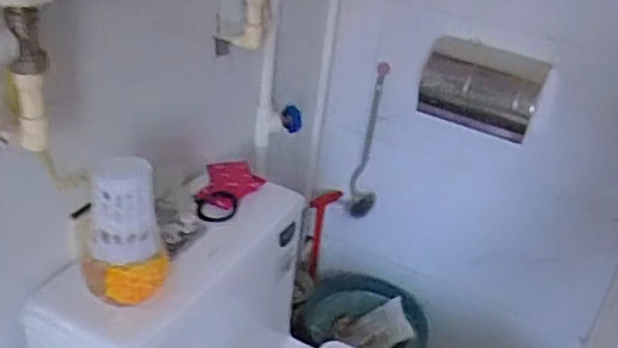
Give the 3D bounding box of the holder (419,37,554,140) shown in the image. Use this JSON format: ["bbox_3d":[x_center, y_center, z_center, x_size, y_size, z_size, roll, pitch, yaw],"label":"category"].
[{"bbox_3d":[0.312,-0.158,1.160,0.214,0.114,0.132,17,32,14],"label":"holder"}]

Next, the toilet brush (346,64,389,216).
[{"bbox_3d":[0.134,-0.066,1.395,0.062,0.354,0.054,11,31,4],"label":"toilet brush"}]

